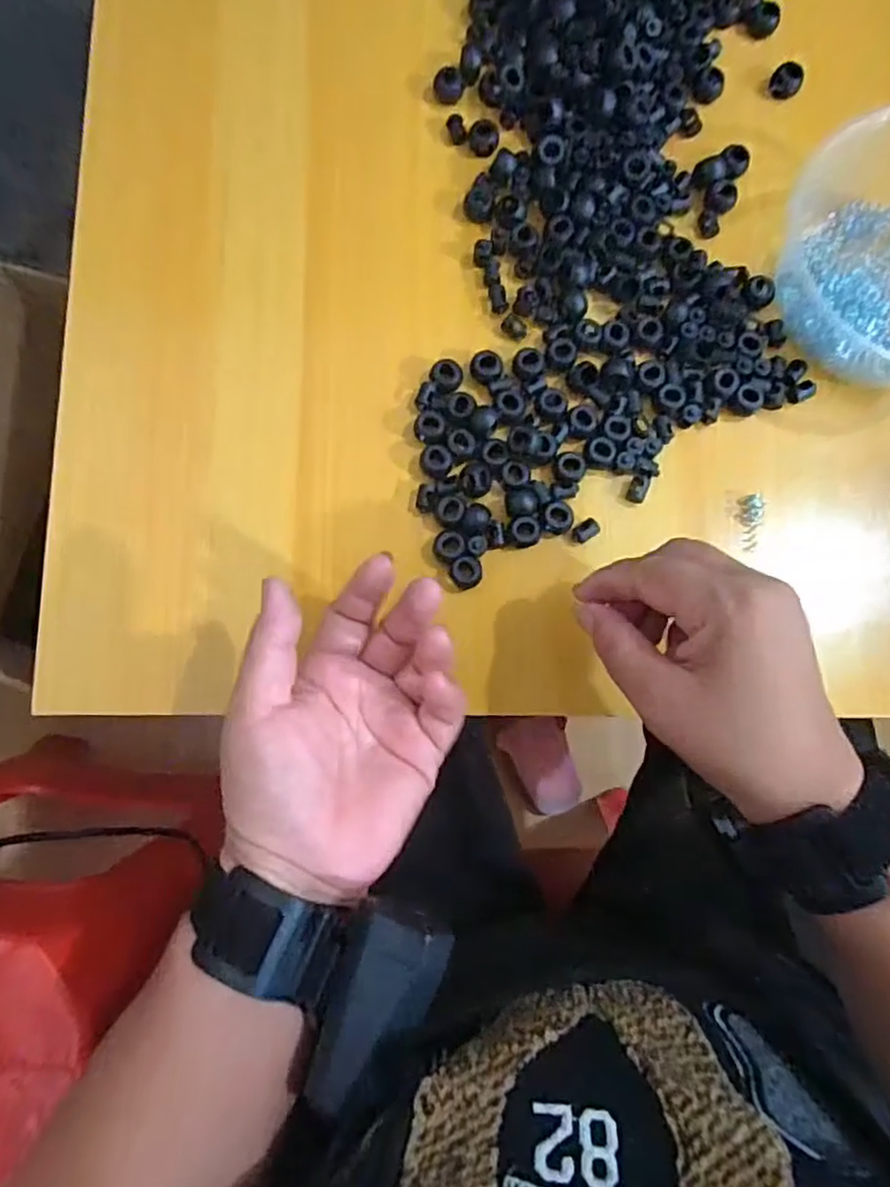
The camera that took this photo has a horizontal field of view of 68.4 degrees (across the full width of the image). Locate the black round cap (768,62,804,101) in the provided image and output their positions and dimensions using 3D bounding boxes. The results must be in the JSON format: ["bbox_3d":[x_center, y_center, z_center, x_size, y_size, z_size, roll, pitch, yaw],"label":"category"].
[{"bbox_3d":[0.202,-0.303,0.387,0.018,0.013,0.018,0,80,0],"label":"black round cap"}]

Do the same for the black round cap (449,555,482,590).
[{"bbox_3d":[0.011,-0.011,0.338,0.016,0.011,0.015,0,82,-1],"label":"black round cap"}]

